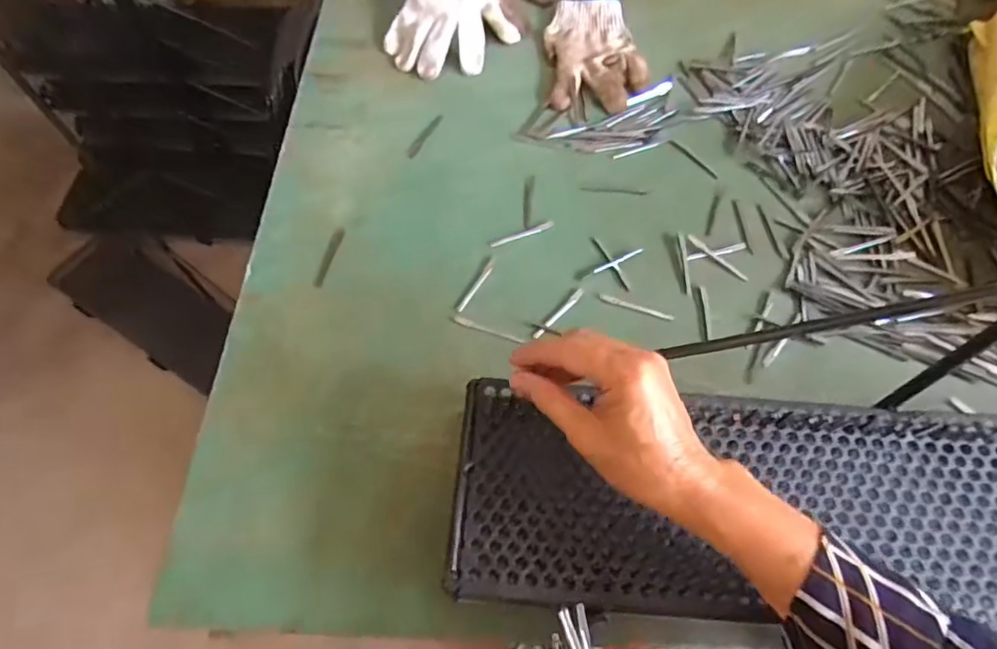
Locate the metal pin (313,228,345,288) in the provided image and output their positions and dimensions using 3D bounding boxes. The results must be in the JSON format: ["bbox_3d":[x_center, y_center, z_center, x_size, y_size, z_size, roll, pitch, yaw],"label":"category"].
[{"bbox_3d":[-0.161,-0.065,0.556,0.010,0.004,0.067,12,62,6],"label":"metal pin"}]

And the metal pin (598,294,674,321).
[{"bbox_3d":[0.125,-0.016,0.531,0.067,0.004,0.007,17,63,9],"label":"metal pin"}]

